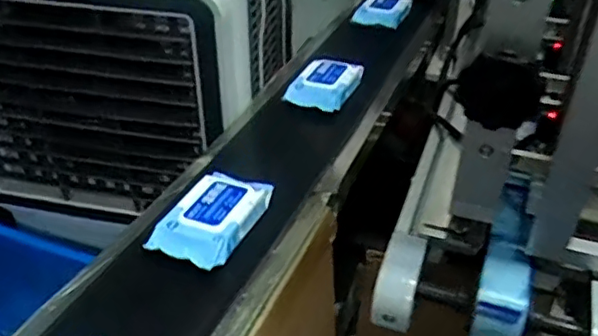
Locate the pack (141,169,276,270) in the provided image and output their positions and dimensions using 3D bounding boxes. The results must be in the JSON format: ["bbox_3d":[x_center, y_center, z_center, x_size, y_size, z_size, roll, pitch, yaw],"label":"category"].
[{"bbox_3d":[-0.124,0.068,0.869,0.111,0.039,0.175,13,37,17],"label":"pack"}]

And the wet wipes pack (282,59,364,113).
[{"bbox_3d":[0.052,-0.167,1.203,0.115,0.035,0.150,15,38,19],"label":"wet wipes pack"}]

